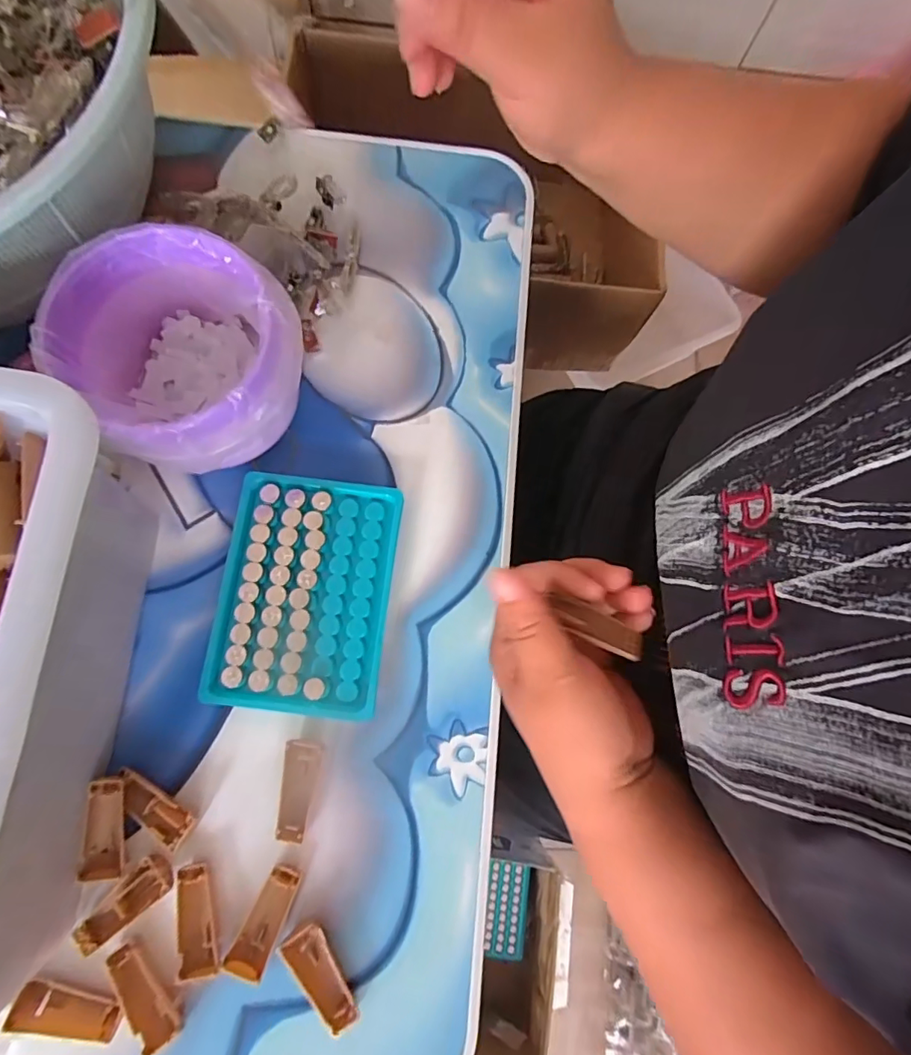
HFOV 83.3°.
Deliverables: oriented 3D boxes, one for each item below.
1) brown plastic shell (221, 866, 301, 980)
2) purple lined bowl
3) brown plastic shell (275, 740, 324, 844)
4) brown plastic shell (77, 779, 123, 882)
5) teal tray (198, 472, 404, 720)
[{"bbox_3d":[-0.096,0.201,0.263,0.019,0.012,0.050,27,77,2],"label":"brown plastic shell"},{"bbox_3d":[-0.139,-0.087,0.284,0.101,0.092,0.108,1,77,-4],"label":"purple lined bowl"},{"bbox_3d":[-0.086,0.141,0.276,0.019,0.004,0.049,11,77,-1],"label":"brown plastic shell"},{"bbox_3d":[-0.181,0.155,0.264,0.019,0.013,0.051,3,90,0],"label":"brown plastic shell"},{"bbox_3d":[-0.086,0.036,0.296,0.093,0.017,0.131,7,77,-2],"label":"teal tray"}]

